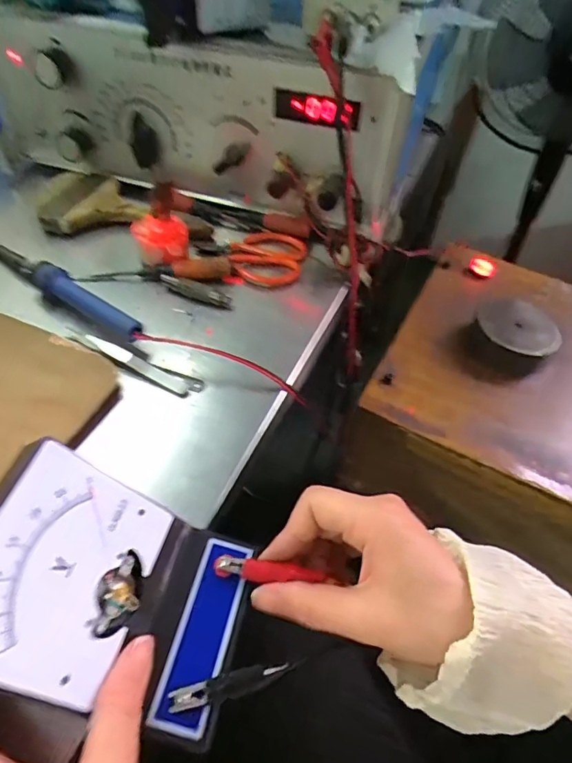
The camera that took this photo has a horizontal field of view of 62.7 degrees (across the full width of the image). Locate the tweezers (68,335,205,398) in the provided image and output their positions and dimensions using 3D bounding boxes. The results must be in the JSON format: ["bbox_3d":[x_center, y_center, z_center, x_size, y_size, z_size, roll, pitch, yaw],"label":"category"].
[{"bbox_3d":[-0.117,-0.016,0.363,0.113,0.012,0.021,20,51,14],"label":"tweezers"}]

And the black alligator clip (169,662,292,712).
[{"bbox_3d":[-0.025,0.142,0.221,0.057,0.005,0.010,-3,50,-23],"label":"black alligator clip"}]

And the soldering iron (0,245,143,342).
[{"bbox_3d":[-0.205,-0.086,0.406,0.223,0.026,0.024,32,55,22],"label":"soldering iron"}]

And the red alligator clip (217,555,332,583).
[{"bbox_3d":[-0.006,0.103,0.255,0.060,0.005,0.012,10,50,-7],"label":"red alligator clip"}]

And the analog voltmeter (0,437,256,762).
[{"bbox_3d":[-0.079,0.101,0.217,0.108,0.092,0.105,12,51,6],"label":"analog voltmeter"}]

